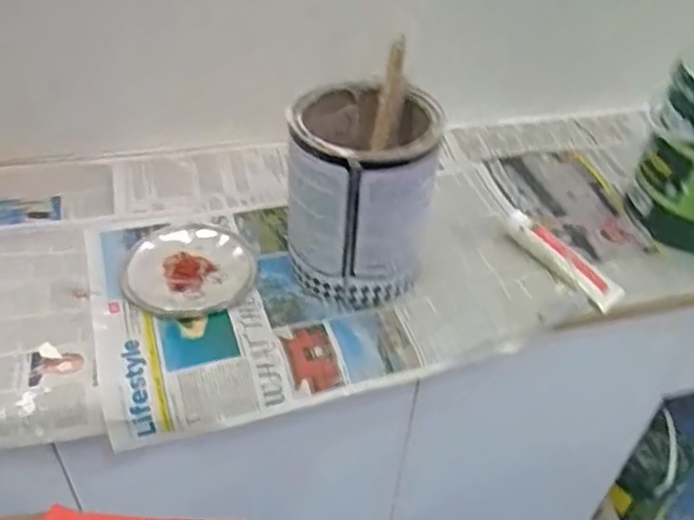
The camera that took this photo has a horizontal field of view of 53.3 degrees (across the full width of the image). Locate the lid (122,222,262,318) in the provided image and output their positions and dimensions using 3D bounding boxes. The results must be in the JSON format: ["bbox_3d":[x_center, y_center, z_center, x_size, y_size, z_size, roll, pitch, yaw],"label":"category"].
[{"bbox_3d":[-0.188,0.009,0.828,0.153,0.007,0.157,2,42,-2],"label":"lid"}]

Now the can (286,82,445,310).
[{"bbox_3d":[0.015,-0.077,0.786,0.151,0.205,0.174,8,43,4],"label":"can"}]

